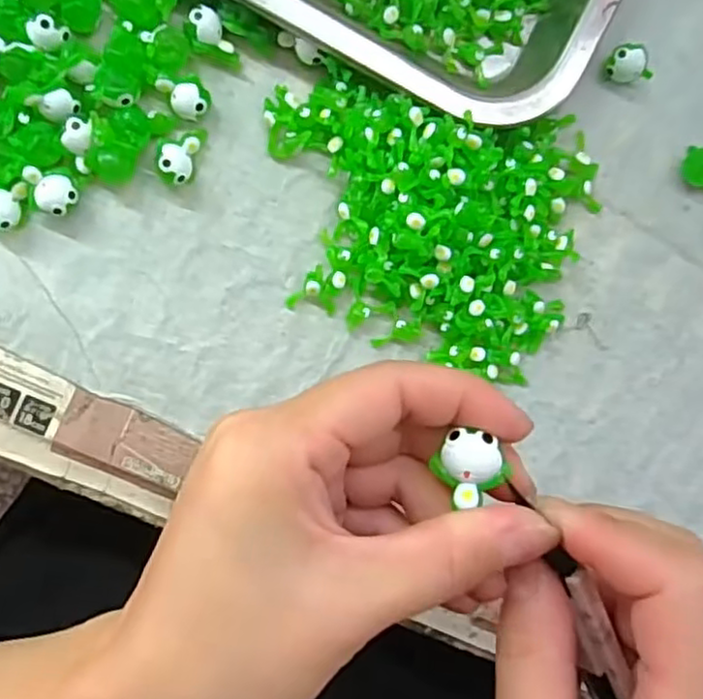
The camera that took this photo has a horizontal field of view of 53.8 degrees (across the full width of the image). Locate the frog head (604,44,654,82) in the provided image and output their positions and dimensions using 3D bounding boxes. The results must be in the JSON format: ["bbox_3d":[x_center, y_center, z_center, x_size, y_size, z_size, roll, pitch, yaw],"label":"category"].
[{"bbox_3d":[0.114,-0.118,0.287,0.019,0.014,0.012,1,93,-7],"label":"frog head"}]

